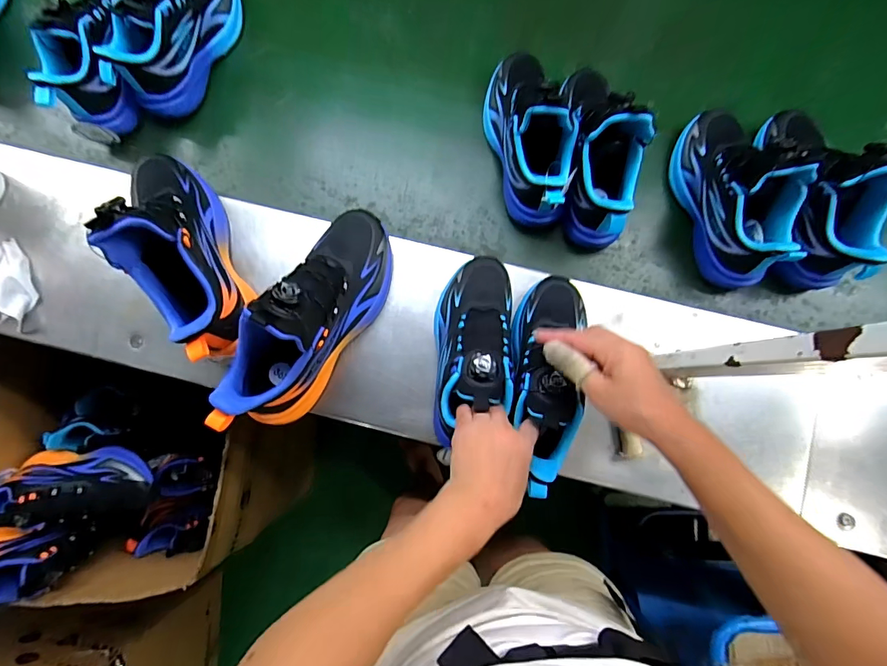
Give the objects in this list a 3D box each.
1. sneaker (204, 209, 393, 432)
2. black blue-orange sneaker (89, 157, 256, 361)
[{"bbox_3d":[-0.143,-0.020,0.466,0.084,0.165,0.266,32,84,3],"label":"sneaker"},{"bbox_3d":[-0.289,-0.093,0.470,0.077,0.170,0.260,-26,85,-4],"label":"black blue-orange sneaker"}]

